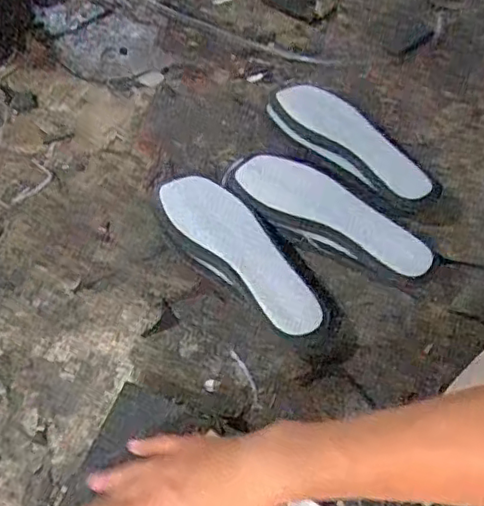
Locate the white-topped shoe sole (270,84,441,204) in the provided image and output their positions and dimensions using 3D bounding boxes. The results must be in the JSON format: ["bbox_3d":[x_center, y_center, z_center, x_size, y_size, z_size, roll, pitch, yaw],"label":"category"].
[{"bbox_3d":[0.140,-0.138,0.778,0.243,0.054,0.075,36,55,23],"label":"white-topped shoe sole"}]

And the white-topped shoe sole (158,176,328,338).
[{"bbox_3d":[-0.002,0.003,0.658,0.088,0.039,0.242,-31,63,-26],"label":"white-topped shoe sole"}]

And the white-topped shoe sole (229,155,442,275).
[{"bbox_3d":[0.100,-0.043,0.701,0.252,0.035,0.088,24,54,11],"label":"white-topped shoe sole"}]

